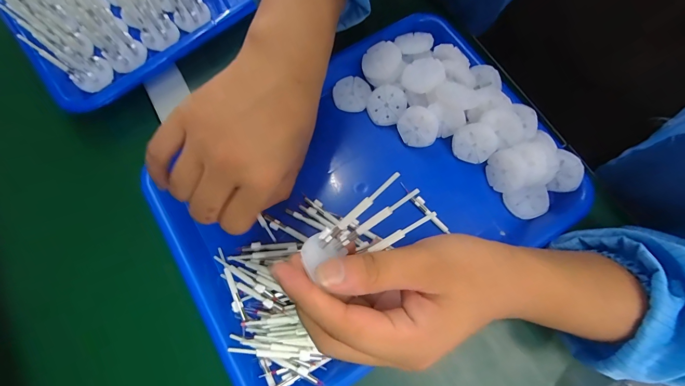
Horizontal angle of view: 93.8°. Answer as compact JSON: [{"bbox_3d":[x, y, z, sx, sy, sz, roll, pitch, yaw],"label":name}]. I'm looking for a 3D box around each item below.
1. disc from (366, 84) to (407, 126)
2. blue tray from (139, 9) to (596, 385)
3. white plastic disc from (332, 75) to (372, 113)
[{"bbox_3d":[0.042,-0.086,0.312,0.034,0.004,0.039,33,100,5],"label":"disc"},{"bbox_3d":[0.014,-0.006,0.283,0.331,0.041,0.244,-31,75,-8],"label":"blue tray"},{"bbox_3d":[0.009,-0.100,0.322,0.035,0.007,0.037,0,73,1],"label":"white plastic disc"}]

